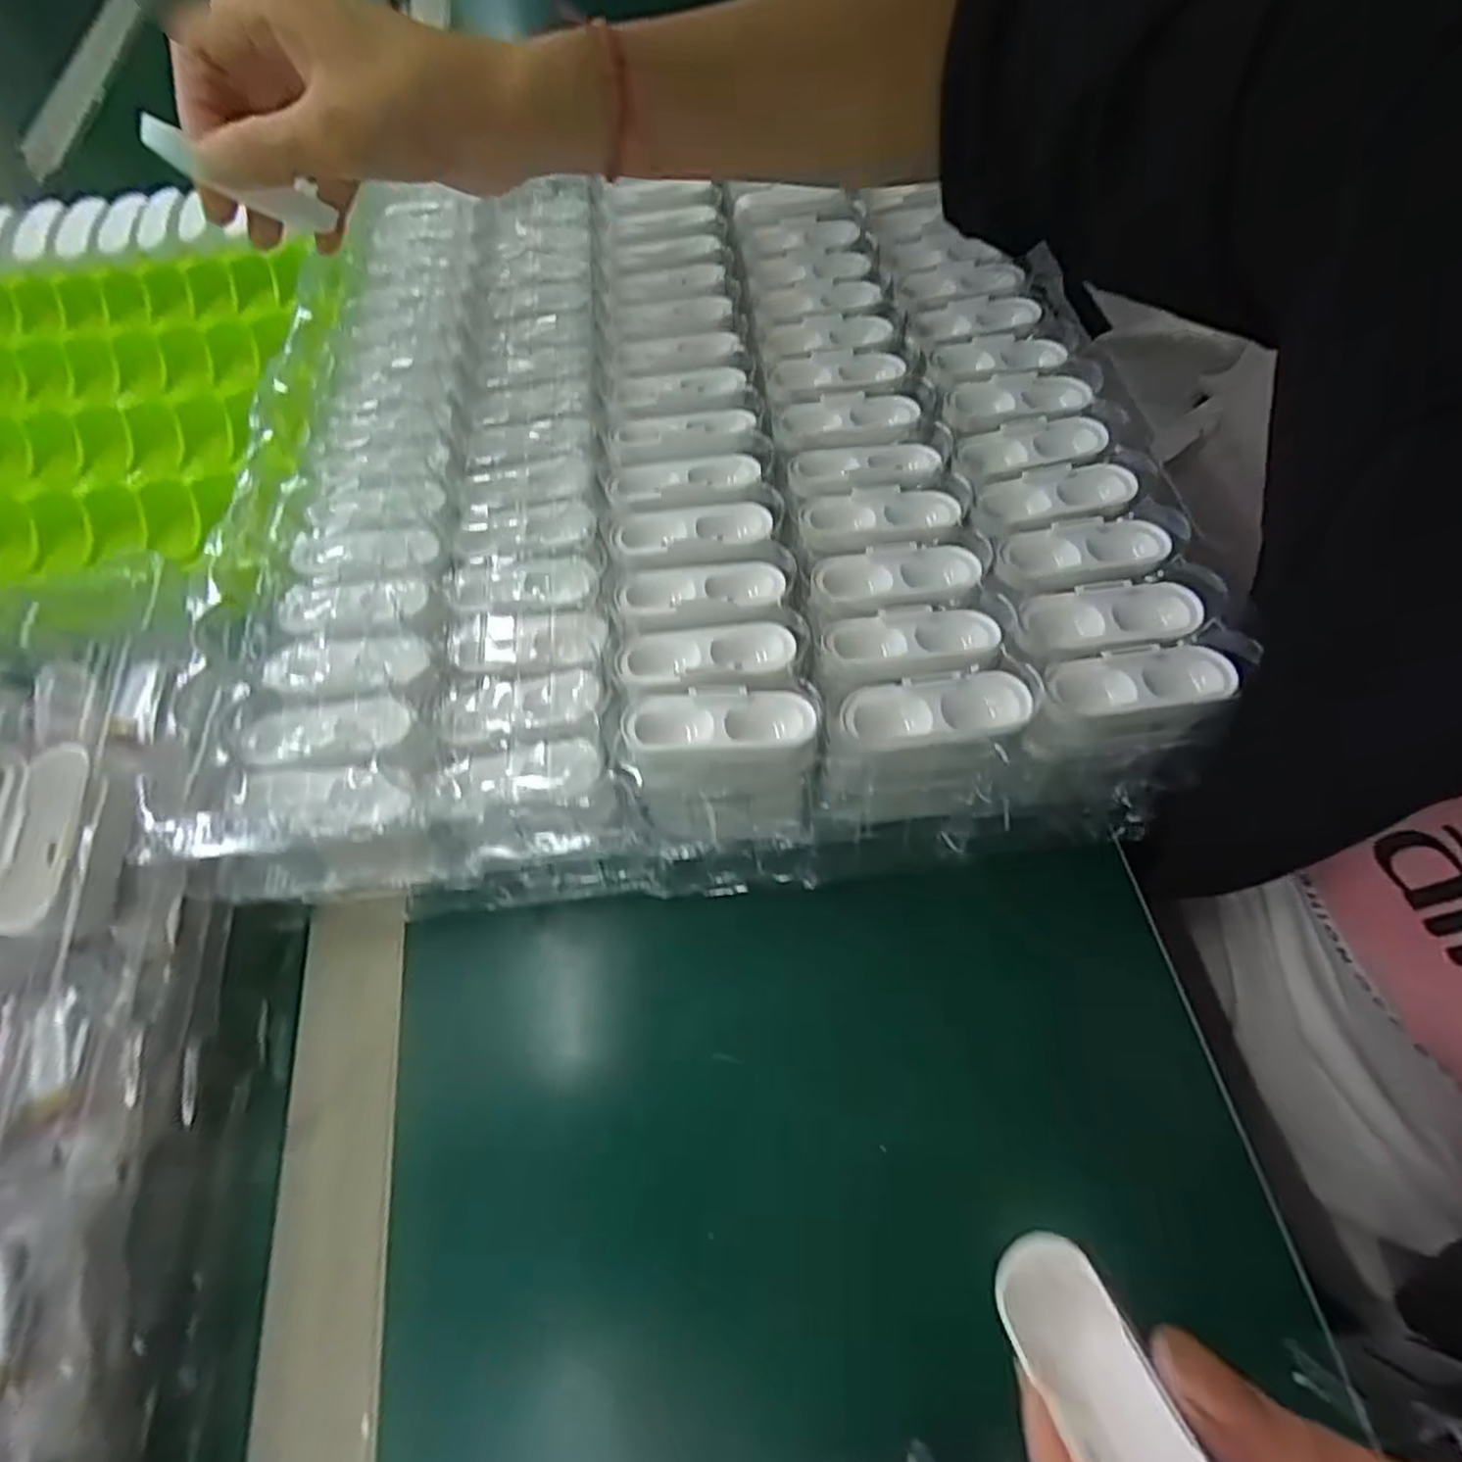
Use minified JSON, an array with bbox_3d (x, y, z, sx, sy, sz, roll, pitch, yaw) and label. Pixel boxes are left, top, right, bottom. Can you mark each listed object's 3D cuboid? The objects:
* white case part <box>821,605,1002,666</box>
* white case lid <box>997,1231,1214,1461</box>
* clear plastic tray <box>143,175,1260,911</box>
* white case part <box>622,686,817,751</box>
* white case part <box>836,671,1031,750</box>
[{"bbox_3d":[0.068,-0.035,0.278,0.065,0.009,0.025,-4,62,2],"label":"white case part"},{"bbox_3d":[0.074,0.132,0.141,0.024,0.066,0.023,-1,98,-5],"label":"white case lid"},{"bbox_3d":[-0.025,-0.140,0.343,0.381,0.035,0.426,-5,62,2],"label":"clear plastic tray"},{"bbox_3d":[-0.004,-0.003,0.256,0.065,0.010,0.023,-5,62,2],"label":"white case part"},{"bbox_3d":[0.072,-0.008,0.257,0.064,0.009,0.022,-9,62,0],"label":"white case part"}]

